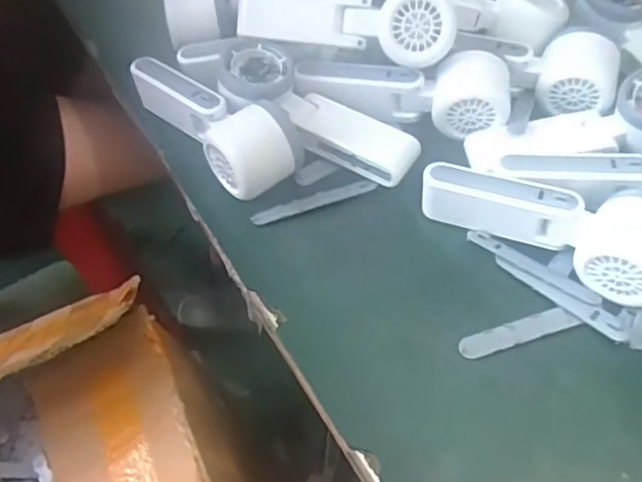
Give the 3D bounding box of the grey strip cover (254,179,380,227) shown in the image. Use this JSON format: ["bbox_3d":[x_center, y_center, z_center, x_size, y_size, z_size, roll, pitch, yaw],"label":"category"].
[{"bbox_3d":[-0.006,-0.030,0.474,0.093,0.005,0.013,-16,55,-9],"label":"grey strip cover"}]

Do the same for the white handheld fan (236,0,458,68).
[{"bbox_3d":[0.018,-0.169,0.493,0.167,0.052,0.035,11,20,16],"label":"white handheld fan"}]

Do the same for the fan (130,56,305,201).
[{"bbox_3d":[-0.084,-0.095,0.495,0.059,0.054,0.162,-36,60,-21],"label":"fan"}]

